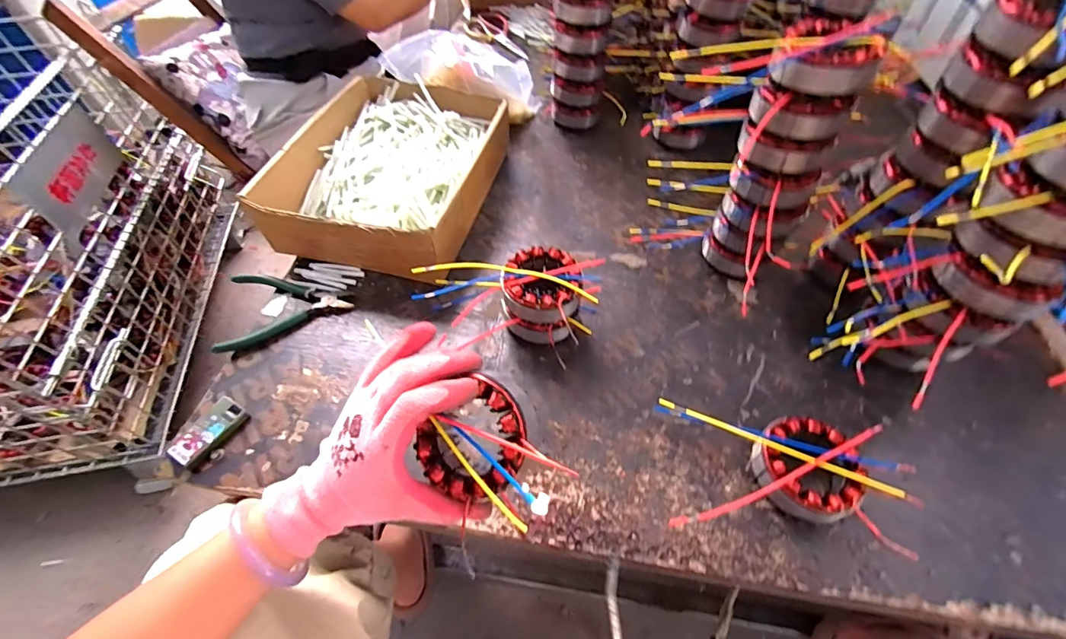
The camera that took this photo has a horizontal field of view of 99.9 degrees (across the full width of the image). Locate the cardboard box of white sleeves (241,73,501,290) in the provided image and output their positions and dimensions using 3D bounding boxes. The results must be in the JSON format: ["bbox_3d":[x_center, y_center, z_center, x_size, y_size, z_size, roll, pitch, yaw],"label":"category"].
[{"bbox_3d":[-0.190,-0.207,0.632,0.246,0.092,0.332,12,55,9],"label":"cardboard box of white sleeves"}]

